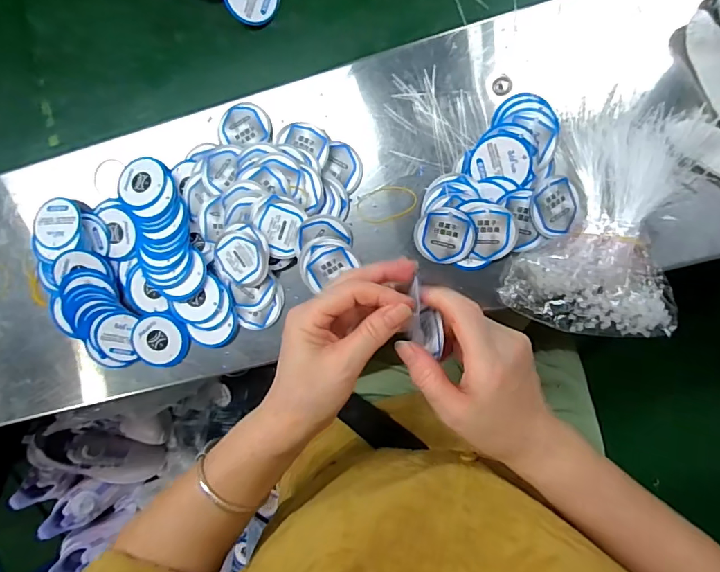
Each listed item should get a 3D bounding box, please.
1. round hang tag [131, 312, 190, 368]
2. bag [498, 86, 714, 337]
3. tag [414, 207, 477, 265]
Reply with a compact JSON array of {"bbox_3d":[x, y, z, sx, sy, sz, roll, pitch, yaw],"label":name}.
[{"bbox_3d":[-0.185,0.049,0.425,0.051,0.010,0.048,0,91,5],"label":"round hang tag"},{"bbox_3d":[0.203,-0.055,0.364,0.125,0.024,0.189,17,92,5],"label":"bag"},{"bbox_3d":[0.071,-0.042,0.384,0.049,0.007,0.048,7,119,12],"label":"tag"}]

